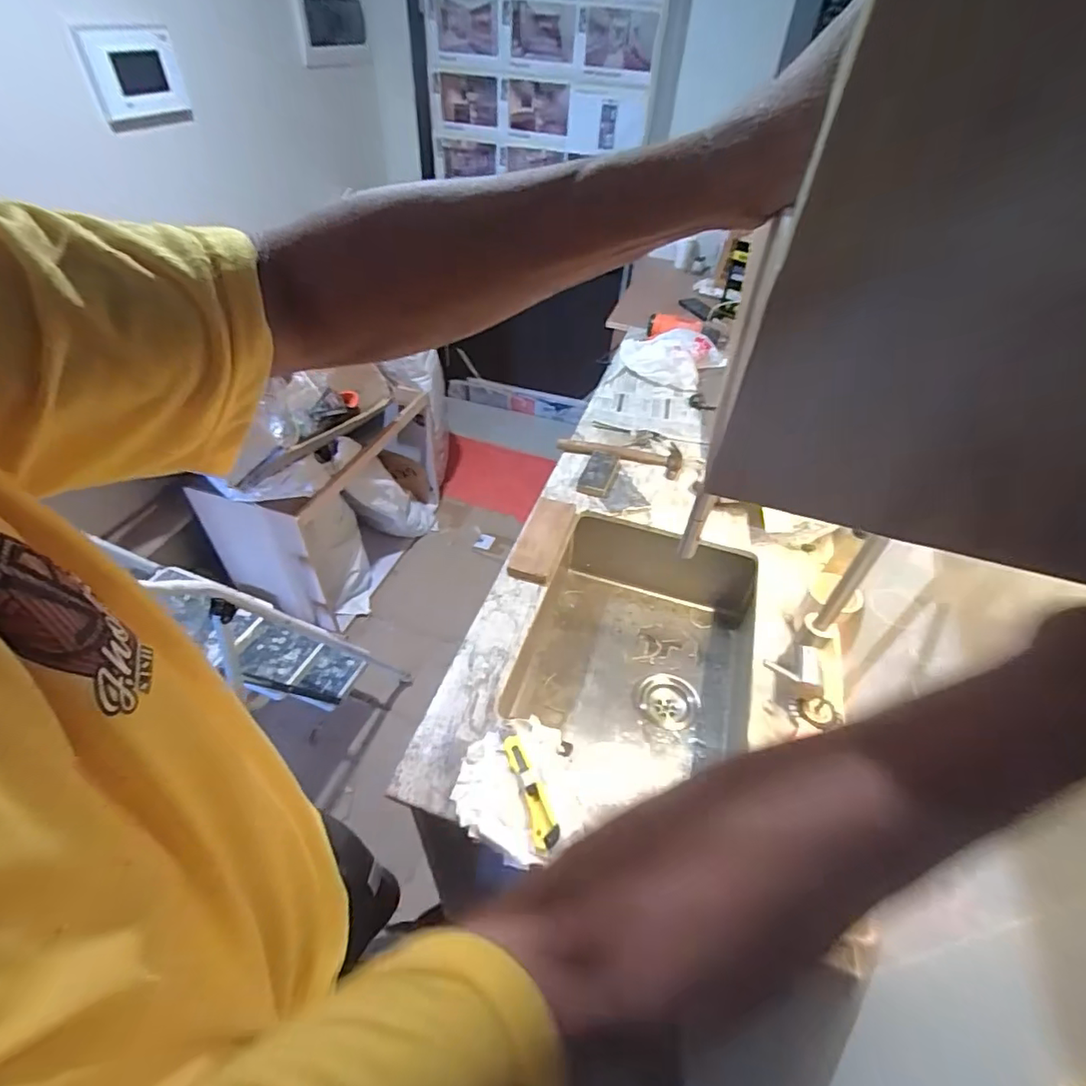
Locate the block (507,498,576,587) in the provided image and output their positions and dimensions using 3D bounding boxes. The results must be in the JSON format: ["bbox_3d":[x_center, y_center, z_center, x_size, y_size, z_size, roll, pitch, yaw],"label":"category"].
[{"bbox_3d":[0.002,-0.012,1.118,0.087,0.034,0.237,13,46,9],"label":"block"}]

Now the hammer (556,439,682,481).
[{"bbox_3d":[0.197,-0.237,1.374,0.302,0.023,0.137,14,46,10],"label":"hammer"}]

